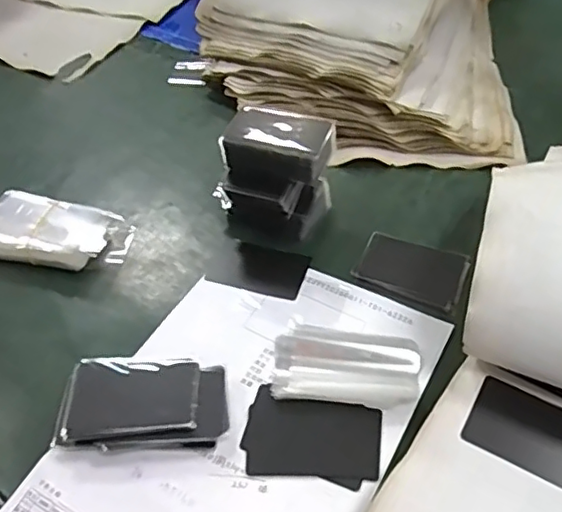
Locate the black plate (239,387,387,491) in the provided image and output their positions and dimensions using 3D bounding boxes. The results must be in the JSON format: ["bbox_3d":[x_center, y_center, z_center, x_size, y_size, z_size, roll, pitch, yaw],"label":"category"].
[{"bbox_3d":[0.022,0.128,0.423,0.094,0.004,0.061,7,48,8],"label":"black plate"}]

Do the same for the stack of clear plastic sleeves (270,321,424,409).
[{"bbox_3d":[0.051,0.081,0.461,0.109,0.005,0.070,3,48,5],"label":"stack of clear plastic sleeves"}]

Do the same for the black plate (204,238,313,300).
[{"bbox_3d":[-0.021,0.011,0.536,0.087,0.004,0.051,13,49,14],"label":"black plate"}]

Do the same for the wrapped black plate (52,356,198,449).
[{"bbox_3d":[-0.108,0.099,0.428,0.096,0.009,0.059,-3,53,0],"label":"wrapped black plate"}]

